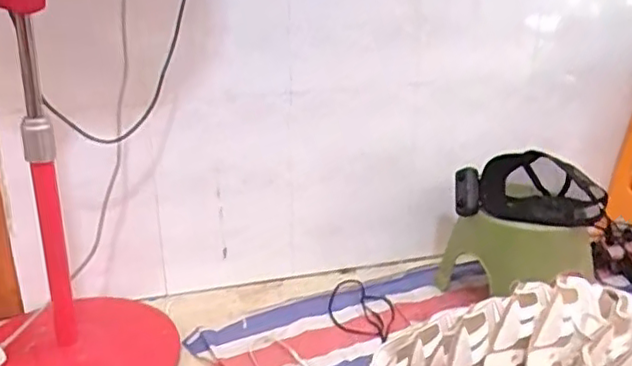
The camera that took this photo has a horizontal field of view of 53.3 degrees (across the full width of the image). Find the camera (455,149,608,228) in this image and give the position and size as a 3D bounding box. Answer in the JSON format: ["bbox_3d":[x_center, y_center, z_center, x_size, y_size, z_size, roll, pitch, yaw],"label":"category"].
[{"bbox_3d":[0.454,0.015,1.349,0.300,0.135,0.094,5,21,13],"label":"camera"}]

